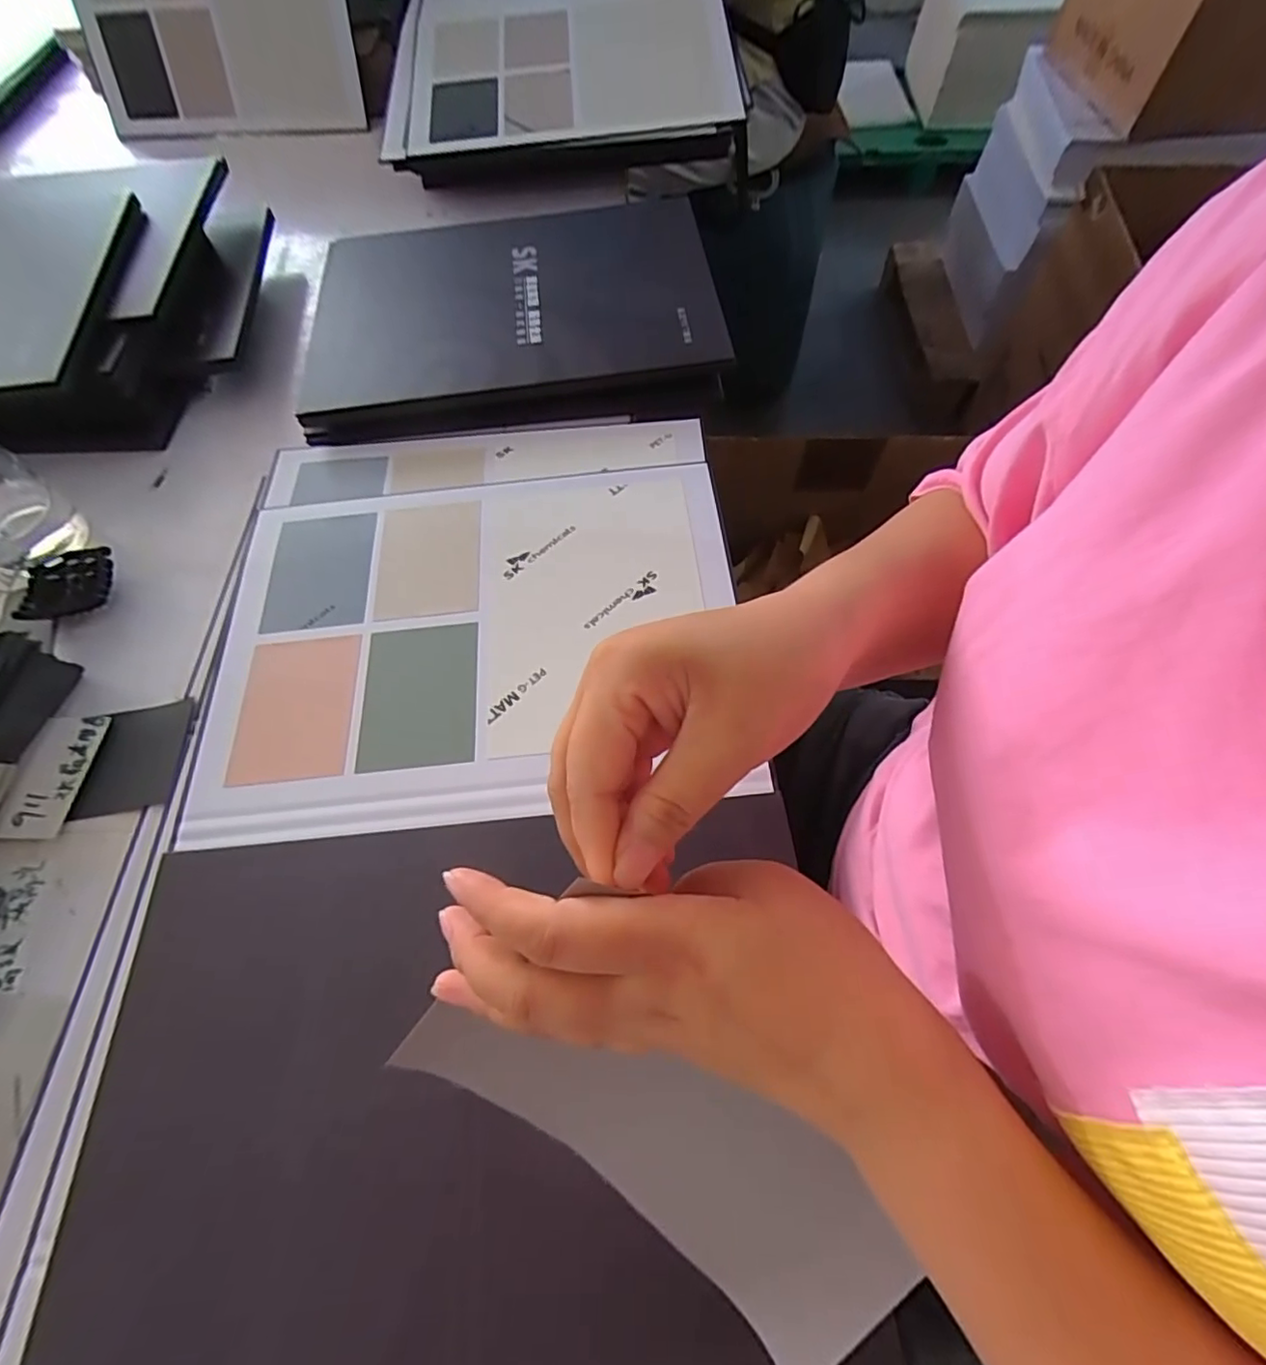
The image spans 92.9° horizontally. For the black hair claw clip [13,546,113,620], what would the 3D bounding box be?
[{"bbox_3d":[-0.459,-0.079,0.493,0.070,0.022,0.060,-19,64,-7],"label":"black hair claw clip"}]

